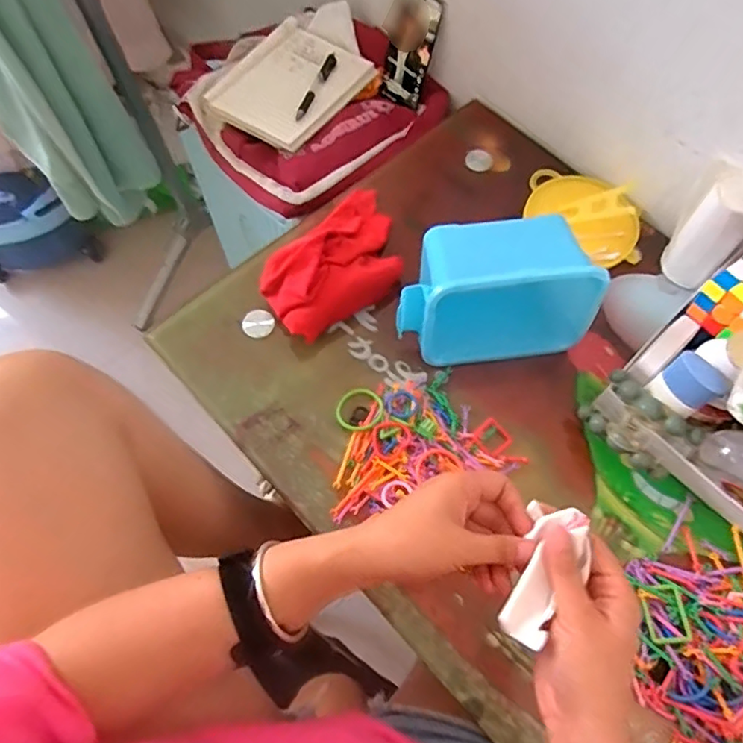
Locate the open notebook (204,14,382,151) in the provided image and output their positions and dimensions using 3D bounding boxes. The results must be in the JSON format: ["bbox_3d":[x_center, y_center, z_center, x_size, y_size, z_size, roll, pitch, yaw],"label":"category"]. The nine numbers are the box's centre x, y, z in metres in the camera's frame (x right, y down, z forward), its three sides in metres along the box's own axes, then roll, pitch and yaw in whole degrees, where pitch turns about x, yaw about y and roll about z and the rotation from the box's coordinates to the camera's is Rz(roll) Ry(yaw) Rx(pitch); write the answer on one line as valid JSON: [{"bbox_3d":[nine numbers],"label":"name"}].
[{"bbox_3d":[-0.113,-0.404,0.799,0.168,0.026,0.196,34,70,14],"label":"open notebook"}]

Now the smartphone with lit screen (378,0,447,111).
[{"bbox_3d":[0.052,-0.446,0.782,0.076,0.148,0.015,32,51,11],"label":"smartphone with lit screen"}]

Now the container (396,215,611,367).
[{"bbox_3d":[0.122,-0.083,0.582,0.193,0.127,0.107,-6,66,-2],"label":"container"}]

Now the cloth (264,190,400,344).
[{"bbox_3d":[-0.032,-0.127,0.627,0.117,0.063,0.208,34,70,14],"label":"cloth"}]

